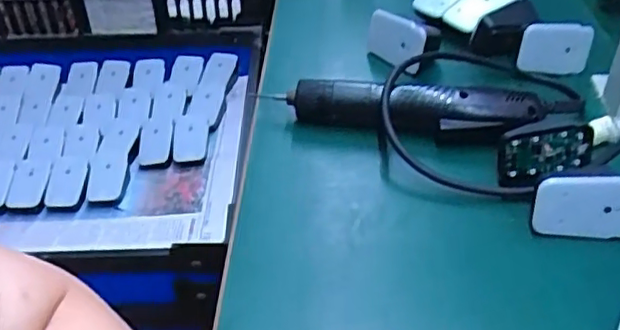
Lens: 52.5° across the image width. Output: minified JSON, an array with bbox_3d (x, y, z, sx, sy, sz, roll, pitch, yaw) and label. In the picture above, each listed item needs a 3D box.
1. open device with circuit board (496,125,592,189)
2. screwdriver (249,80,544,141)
[{"bbox_3d":[0.175,-0.006,0.464,0.070,0.040,0.012,-7,41,-7],"label":"open device with circuit board"},{"bbox_3d":[0.070,-0.041,0.508,0.214,0.044,0.033,6,41,8],"label":"screwdriver"}]

